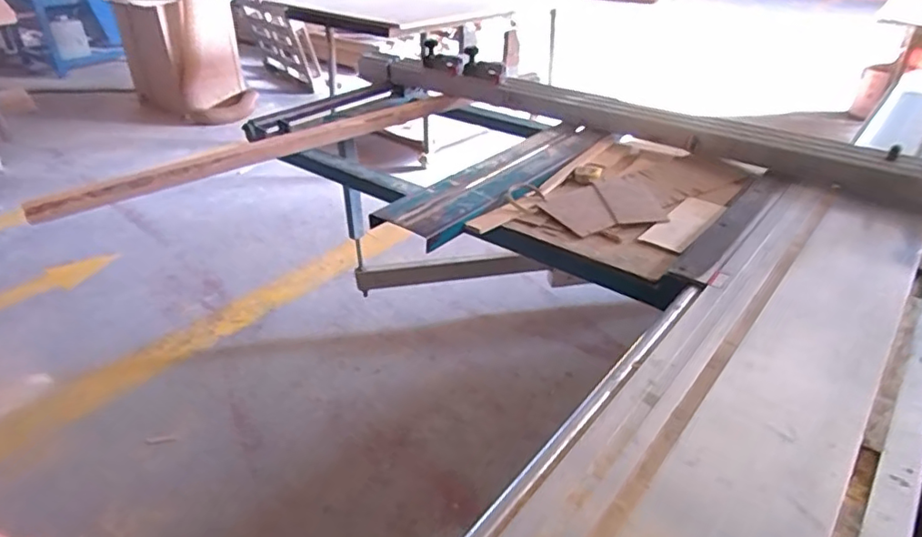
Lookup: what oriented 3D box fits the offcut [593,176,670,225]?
[{"bbox_3d":[0.337,-0.142,1.165,0.109,0.014,0.185,-3,33,-4],"label":"offcut"}]

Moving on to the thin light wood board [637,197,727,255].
[{"bbox_3d":[0.426,-0.087,1.100,0.080,0.015,0.228,27,41,34],"label":"thin light wood board"}]

